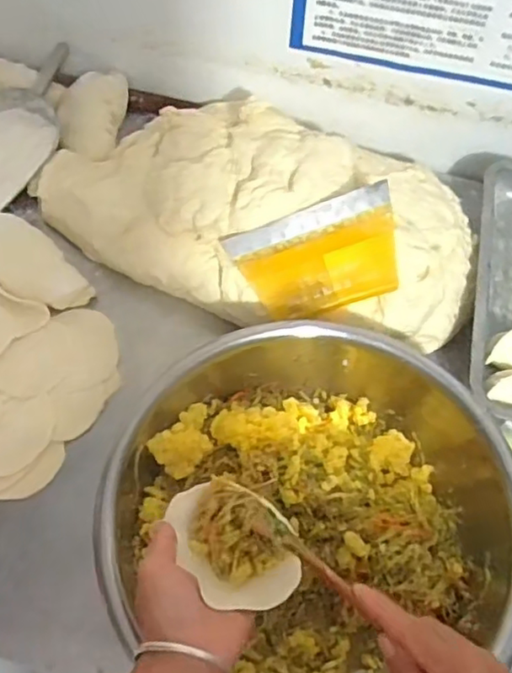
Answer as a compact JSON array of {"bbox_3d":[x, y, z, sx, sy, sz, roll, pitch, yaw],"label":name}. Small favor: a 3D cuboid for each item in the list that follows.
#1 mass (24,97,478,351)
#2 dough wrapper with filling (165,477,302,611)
[{"bbox_3d":[-0.006,-0.182,0.811,0.596,0.128,0.331,14,60,5],"label":"mass"},{"bbox_3d":[-0.017,0.156,0.473,0.080,0.042,0.104,-17,62,-13],"label":"dough wrapper with filling"}]

